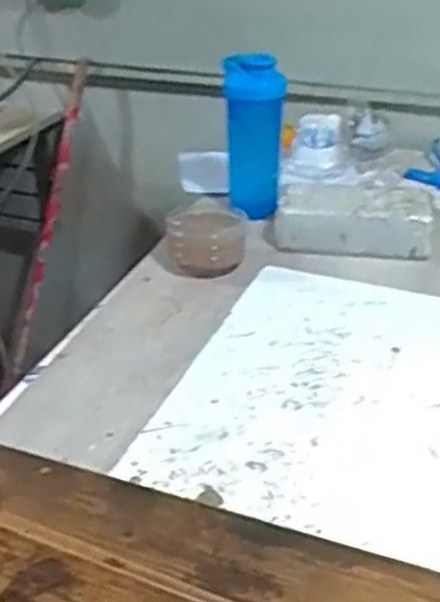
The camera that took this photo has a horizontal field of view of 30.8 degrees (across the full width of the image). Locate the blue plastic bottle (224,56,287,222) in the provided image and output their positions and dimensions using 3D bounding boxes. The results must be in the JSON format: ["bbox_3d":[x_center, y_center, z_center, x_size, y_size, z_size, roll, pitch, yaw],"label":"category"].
[{"bbox_3d":[0.046,-0.234,1.143,0.081,0.224,0.068,-13,33,-22],"label":"blue plastic bottle"}]

